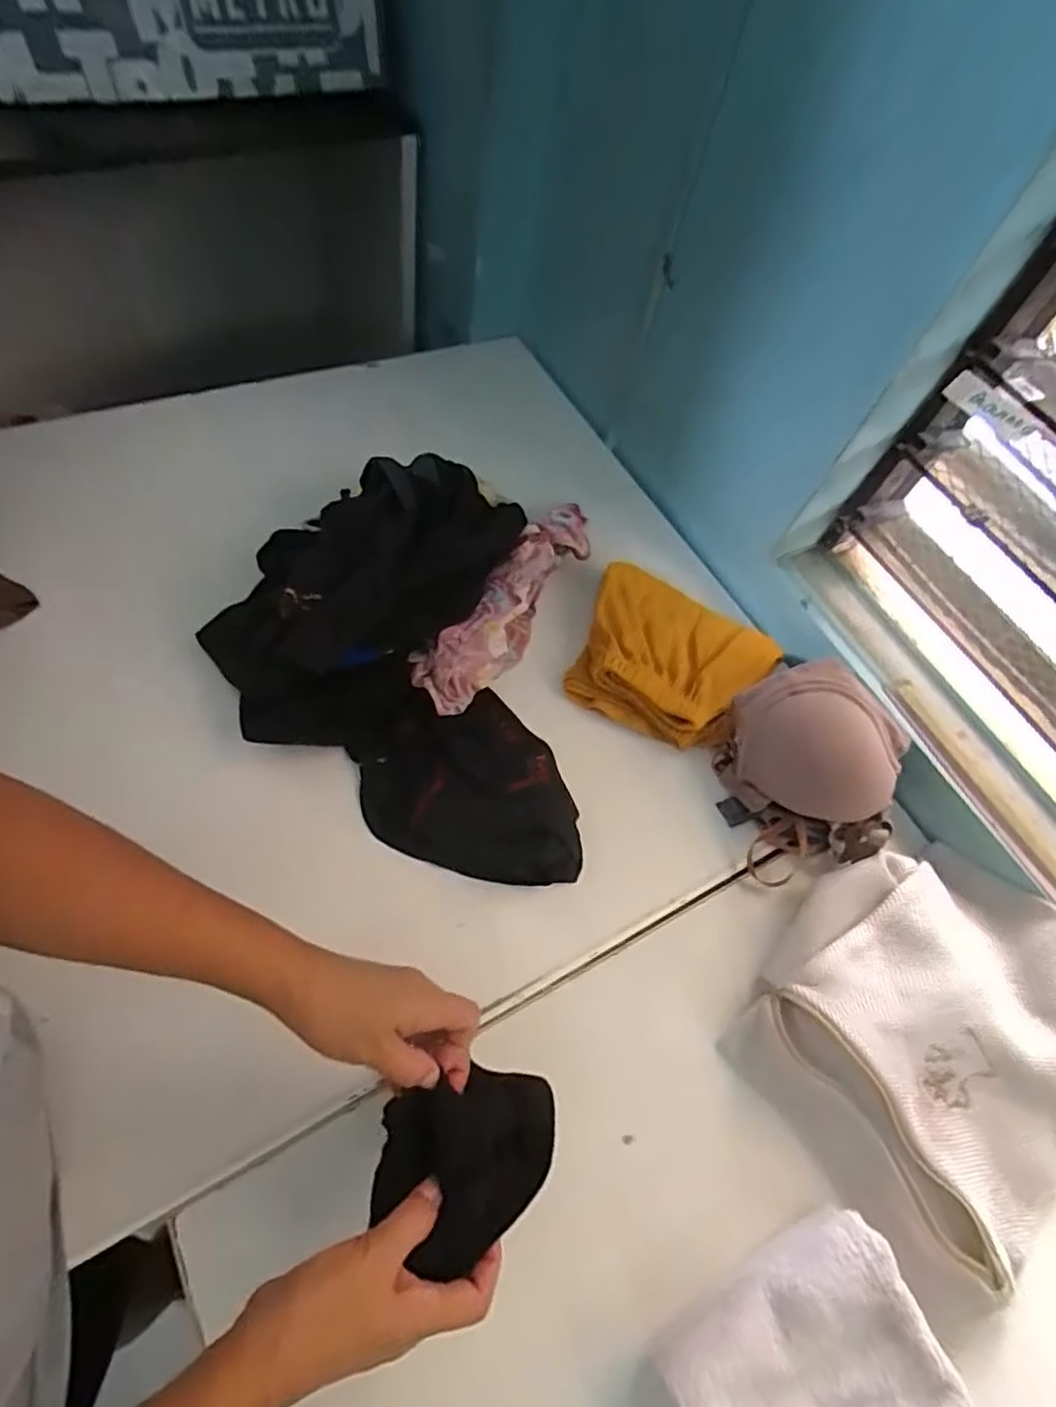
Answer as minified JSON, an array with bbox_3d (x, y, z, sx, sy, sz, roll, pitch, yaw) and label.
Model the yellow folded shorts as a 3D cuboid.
[{"bbox_3d":[0.151,-0.052,0.682,0.185,0.046,0.177,22,59,4],"label":"yellow folded shorts"}]

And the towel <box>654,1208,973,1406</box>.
[{"bbox_3d":[0.179,0.420,0.404,0.157,0.046,0.131,-23,66,-20],"label":"towel"}]

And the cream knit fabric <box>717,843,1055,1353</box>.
[{"bbox_3d":[0.328,0.256,0.522,0.293,0.054,0.259,-33,70,-24],"label":"cream knit fabric"}]

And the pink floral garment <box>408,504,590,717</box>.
[{"bbox_3d":[-0.007,-0.112,0.687,0.061,0.066,0.304,33,61,10],"label":"pink floral garment"}]

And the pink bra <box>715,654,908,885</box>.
[{"bbox_3d":[0.264,0.056,0.609,0.148,0.097,0.161,4,60,-7],"label":"pink bra"}]

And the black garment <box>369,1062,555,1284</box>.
[{"bbox_3d":[-0.033,0.267,0.395,0.108,0.059,0.081,-18,65,-12],"label":"black garment"}]

